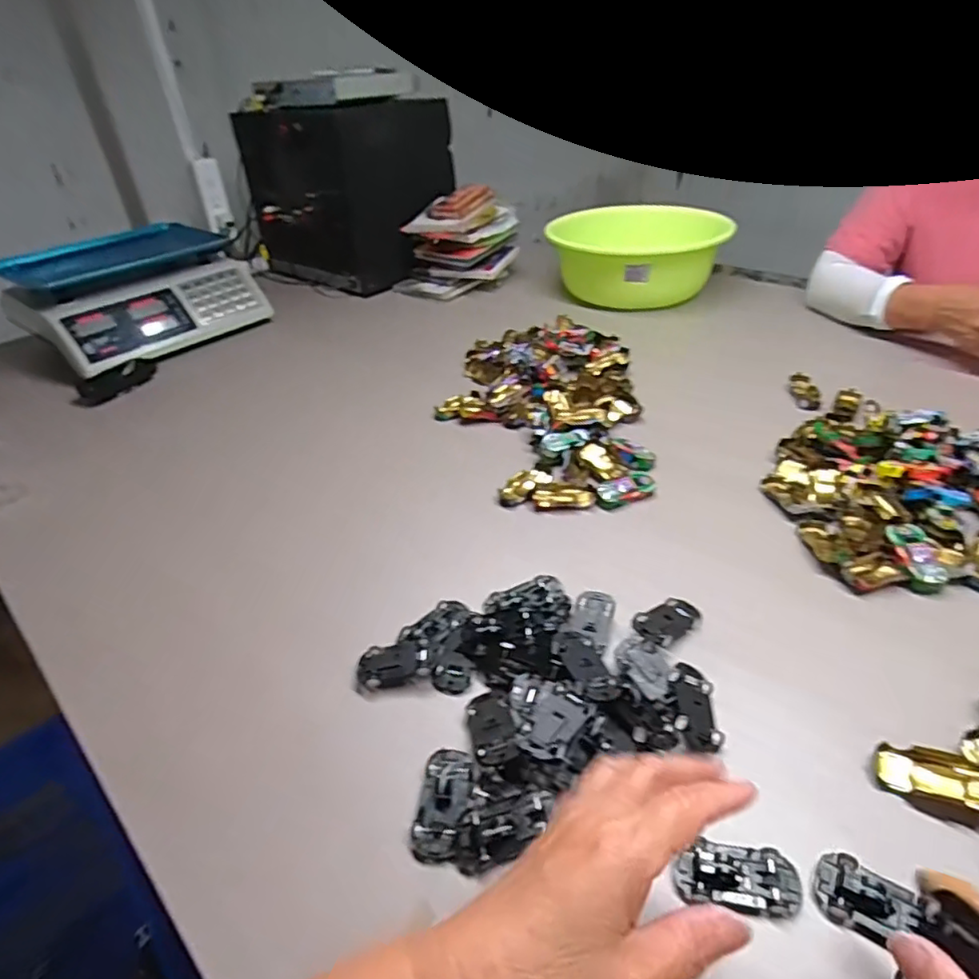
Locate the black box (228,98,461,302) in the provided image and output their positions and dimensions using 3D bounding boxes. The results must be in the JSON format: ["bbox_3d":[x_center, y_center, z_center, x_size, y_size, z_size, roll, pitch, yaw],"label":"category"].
[{"bbox_3d":[-0.291,-0.615,1.250,0.358,0.299,0.283,25,45,35],"label":"black box"}]

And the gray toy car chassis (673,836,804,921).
[{"bbox_3d":[0.137,0.212,0.333,0.065,0.016,0.032,1,36,8],"label":"gray toy car chassis"}]

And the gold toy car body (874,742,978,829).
[{"bbox_3d":[0.270,0.176,0.366,0.063,0.012,0.041,13,40,23],"label":"gold toy car body"}]

